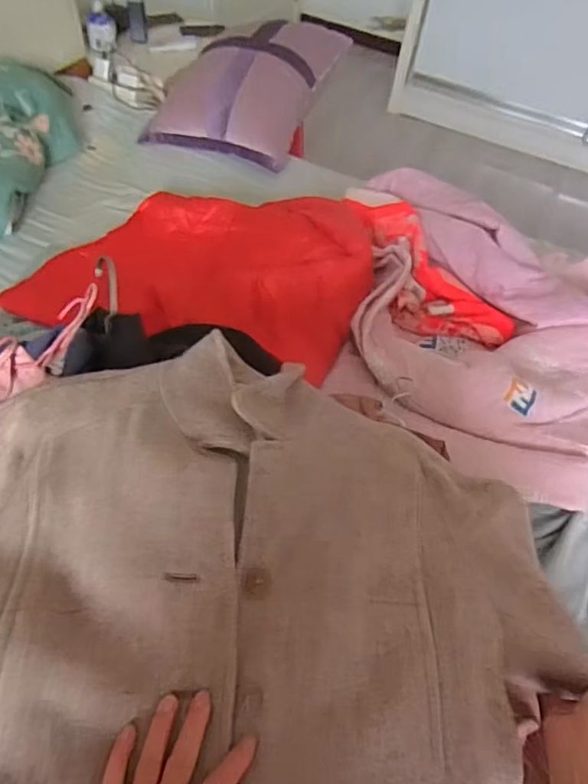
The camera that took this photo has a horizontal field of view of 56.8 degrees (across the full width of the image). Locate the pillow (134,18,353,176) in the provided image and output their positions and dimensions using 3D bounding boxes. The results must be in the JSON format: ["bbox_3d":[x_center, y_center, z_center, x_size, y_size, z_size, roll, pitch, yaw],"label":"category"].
[{"bbox_3d":[-0.123,-0.902,1.578,0.398,0.194,0.606,19,55,9],"label":"pillow"}]

